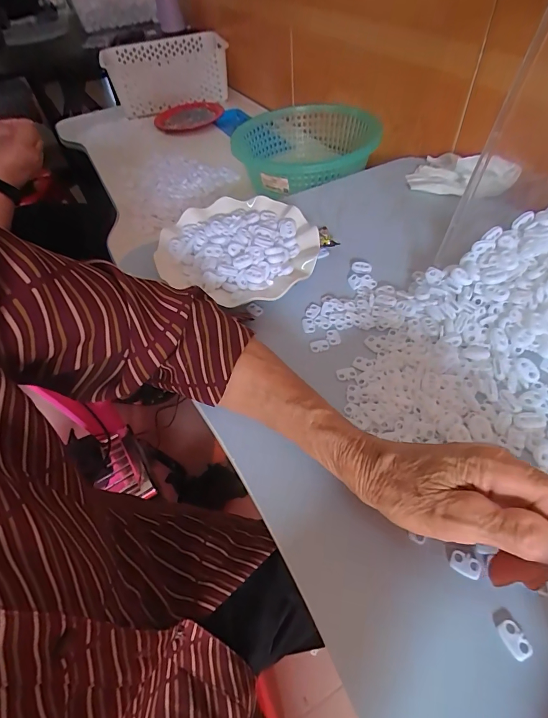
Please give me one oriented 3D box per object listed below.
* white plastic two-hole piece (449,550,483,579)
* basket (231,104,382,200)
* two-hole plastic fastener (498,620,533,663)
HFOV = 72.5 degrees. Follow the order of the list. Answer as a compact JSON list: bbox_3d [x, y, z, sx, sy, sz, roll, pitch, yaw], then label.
[{"bbox_3d":[0.125,0.134,0.243,0.018,0.004,0.013,26,59,24],"label":"white plastic two-hole piece"},{"bbox_3d":[0.057,-0.352,0.633,0.209,0.091,0.274,14,55,17],"label":"basket"},{"bbox_3d":[0.141,0.164,0.217,0.013,0.004,0.018,-19,52,-9],"label":"two-hole plastic fastener"}]

